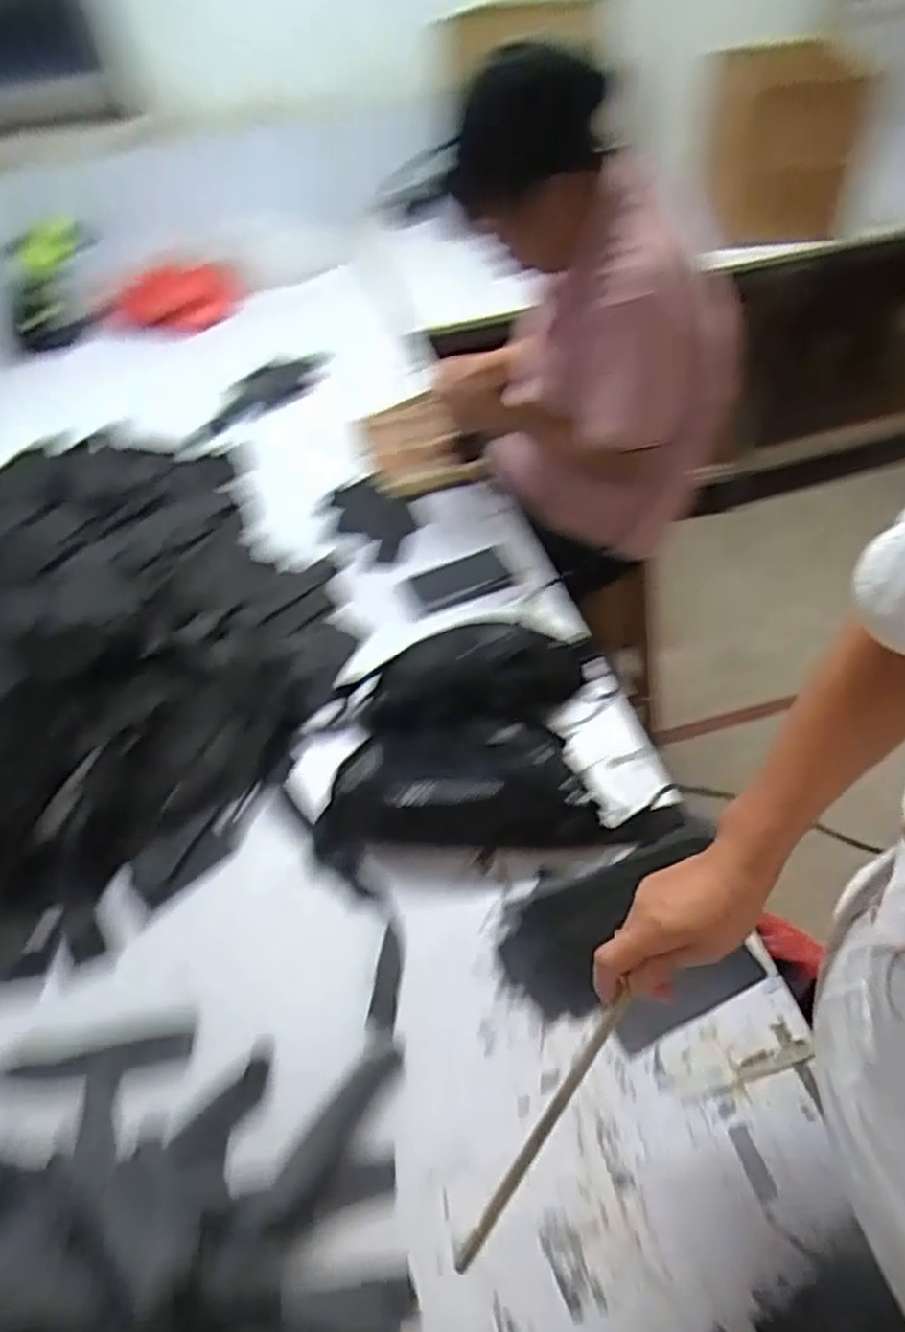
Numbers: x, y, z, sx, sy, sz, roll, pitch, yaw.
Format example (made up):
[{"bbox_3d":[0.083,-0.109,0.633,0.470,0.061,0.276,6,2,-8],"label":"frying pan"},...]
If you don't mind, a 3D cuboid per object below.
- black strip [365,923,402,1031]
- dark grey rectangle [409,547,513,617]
[{"bbox_3d":[-0.059,0.284,0.690,0.024,0.011,0.090,1,46,7],"label":"black strip"},{"bbox_3d":[0.008,-0.124,1.094,0.150,0.008,0.086,-17,47,-10],"label":"dark grey rectangle"}]

